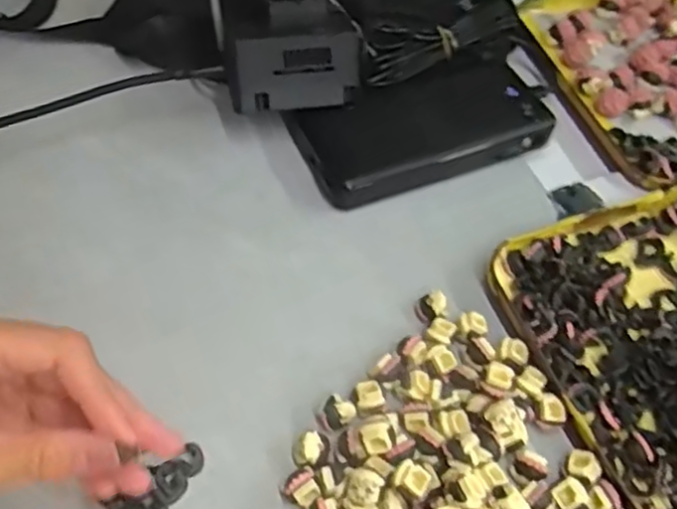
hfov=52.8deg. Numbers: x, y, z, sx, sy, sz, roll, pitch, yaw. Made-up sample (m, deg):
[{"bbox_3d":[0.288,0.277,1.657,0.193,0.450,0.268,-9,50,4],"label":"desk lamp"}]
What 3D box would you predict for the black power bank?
[{"bbox_3d":[0.055,-0.082,0.439,0.163,0.027,0.079,-19,57,-19],"label":"black power bank"}]

